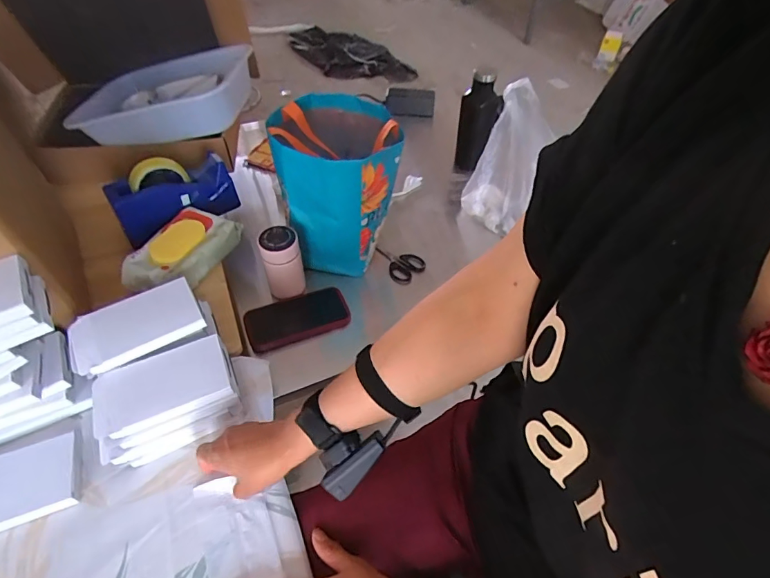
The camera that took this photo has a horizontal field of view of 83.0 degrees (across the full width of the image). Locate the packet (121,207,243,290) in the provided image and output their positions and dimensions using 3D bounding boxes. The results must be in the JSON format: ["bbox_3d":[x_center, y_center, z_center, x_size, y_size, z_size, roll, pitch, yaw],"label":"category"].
[{"bbox_3d":[-0.339,-0.066,0.728,0.105,0.055,0.182,17,52,12],"label":"packet"}]

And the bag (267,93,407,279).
[{"bbox_3d":[-0.084,-0.185,0.797,0.207,0.251,0.226,-12,51,-12],"label":"bag"}]

